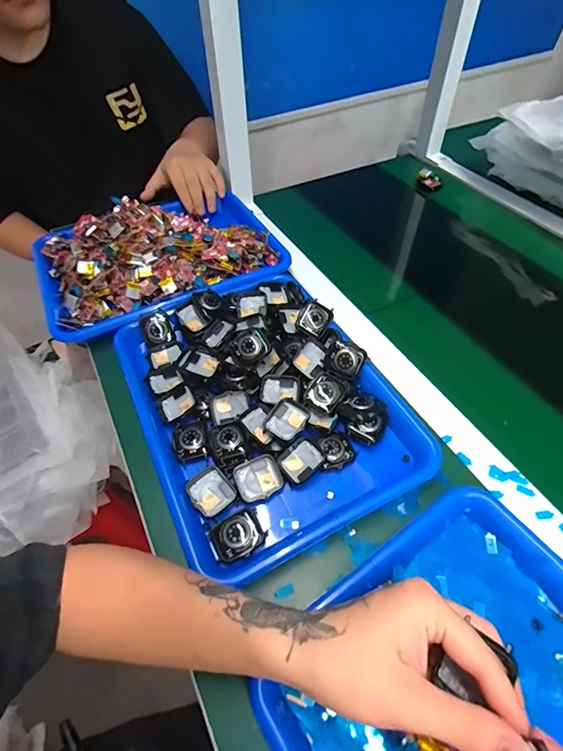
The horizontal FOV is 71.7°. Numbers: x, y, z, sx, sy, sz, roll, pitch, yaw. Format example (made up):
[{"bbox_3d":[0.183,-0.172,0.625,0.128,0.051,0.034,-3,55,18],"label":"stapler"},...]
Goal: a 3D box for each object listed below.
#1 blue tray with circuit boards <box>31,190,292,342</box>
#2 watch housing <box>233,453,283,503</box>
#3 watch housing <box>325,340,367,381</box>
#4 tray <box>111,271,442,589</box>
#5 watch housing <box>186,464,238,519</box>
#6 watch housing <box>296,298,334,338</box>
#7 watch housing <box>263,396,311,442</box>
[{"bbox_3d":[-0.186,-0.189,0.575,0.337,0.061,0.254,-22,54,-14],"label":"blue tray with circuit boards"},{"bbox_3d":[-0.023,0.098,0.372,0.042,0.009,0.038,-20,54,-13],"label":"watch housing"},{"bbox_3d":[0.072,-0.017,0.433,0.041,0.038,0.008,27,12,-7],"label":"watch housing"},{"bbox_3d":[-0.026,0.018,0.432,0.258,0.048,0.335,-23,55,-15],"label":"tray"},{"bbox_3d":[-0.067,0.110,0.369,0.038,0.006,0.044,-38,60,-24],"label":"watch housing"},{"bbox_3d":[0.042,-0.069,0.474,0.035,0.006,0.042,31,82,-2],"label":"watch housing"},{"bbox_3d":[0.009,0.044,0.406,0.037,0.014,0.047,30,59,23],"label":"watch housing"}]

